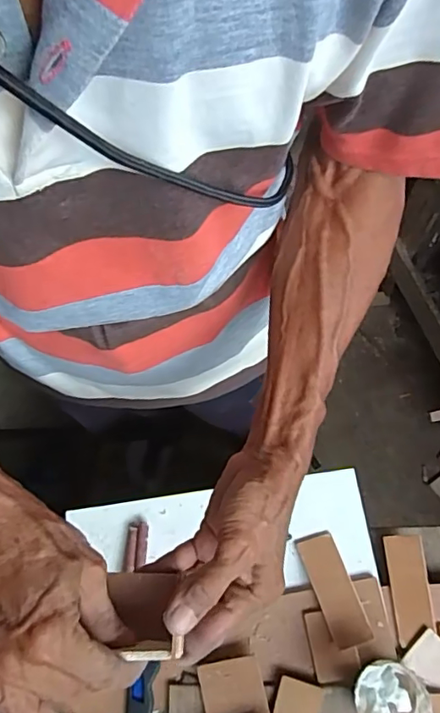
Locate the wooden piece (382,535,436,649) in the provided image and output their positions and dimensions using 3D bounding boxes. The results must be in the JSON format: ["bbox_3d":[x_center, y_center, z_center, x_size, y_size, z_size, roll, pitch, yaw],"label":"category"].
[{"bbox_3d":[0.208,0.254,0.587,0.042,0.011,0.107,-4,70,-1],"label":"wooden piece"}]

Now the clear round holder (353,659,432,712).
[{"bbox_3d":[0.161,0.332,0.512,0.066,0.064,0.065,0,70,0],"label":"clear round holder"}]

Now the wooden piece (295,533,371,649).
[{"bbox_3d":[0.121,0.248,0.574,0.041,0.004,0.113,-20,59,-1],"label":"wooden piece"}]

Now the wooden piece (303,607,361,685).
[{"bbox_3d":[0.115,0.298,0.556,0.046,0.006,0.066,-13,69,5],"label":"wooden piece"}]

